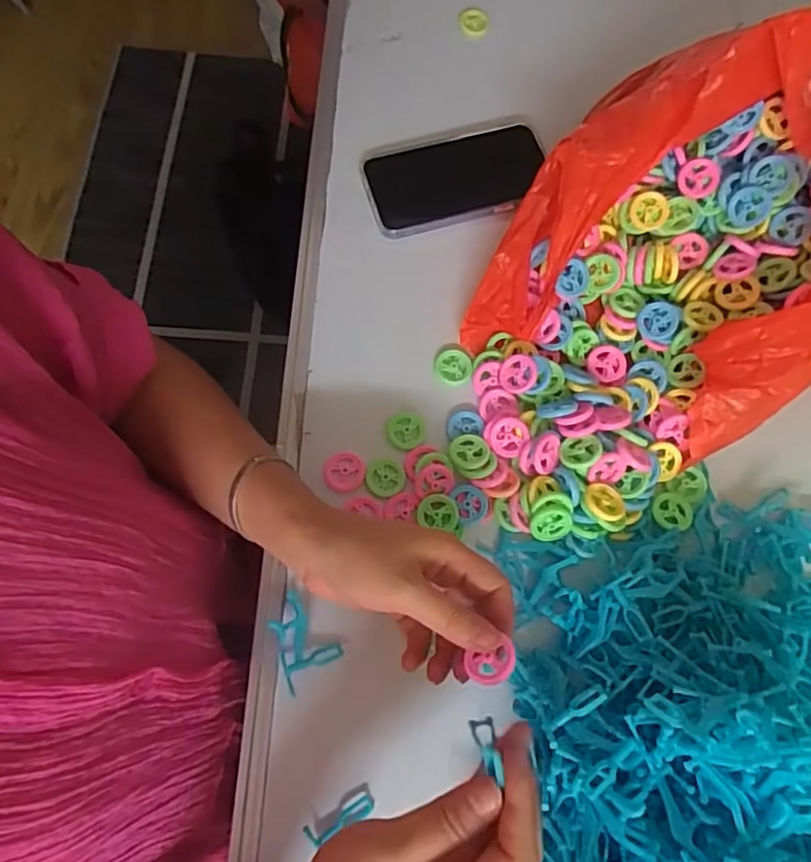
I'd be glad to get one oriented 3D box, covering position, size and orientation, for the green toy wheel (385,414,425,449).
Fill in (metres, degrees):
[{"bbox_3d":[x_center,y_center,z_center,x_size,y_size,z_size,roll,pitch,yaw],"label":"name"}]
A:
[{"bbox_3d":[0.000,0.000,0.442,0.029,0.004,0.028,1,73,-4],"label":"green toy wheel"}]

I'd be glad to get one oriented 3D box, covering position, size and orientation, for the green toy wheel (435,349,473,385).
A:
[{"bbox_3d":[0.038,-0.051,0.460,0.029,0.004,0.030,1,73,-4],"label":"green toy wheel"}]

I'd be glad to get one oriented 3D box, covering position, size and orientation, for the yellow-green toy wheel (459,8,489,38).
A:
[{"bbox_3d":[0.067,-0.398,0.568,0.028,0.024,0.005,7,72,-2],"label":"yellow-green toy wheel"}]

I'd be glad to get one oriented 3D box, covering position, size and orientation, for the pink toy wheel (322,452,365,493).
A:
[{"bbox_3d":[-0.046,0.031,0.432,0.030,0.004,0.029,1,73,-4],"label":"pink toy wheel"}]

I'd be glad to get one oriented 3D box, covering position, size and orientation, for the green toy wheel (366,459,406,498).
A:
[{"bbox_3d":[-0.015,0.035,0.433,0.028,0.004,0.028,1,73,-4],"label":"green toy wheel"}]

